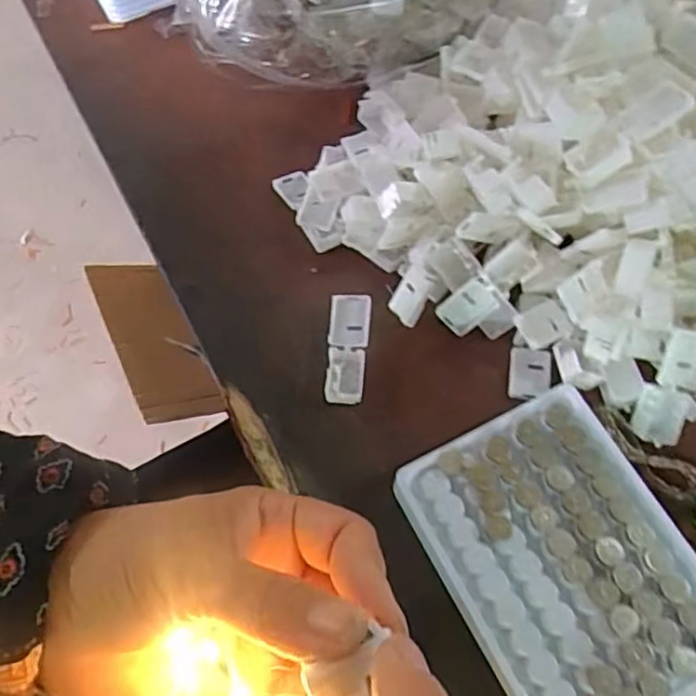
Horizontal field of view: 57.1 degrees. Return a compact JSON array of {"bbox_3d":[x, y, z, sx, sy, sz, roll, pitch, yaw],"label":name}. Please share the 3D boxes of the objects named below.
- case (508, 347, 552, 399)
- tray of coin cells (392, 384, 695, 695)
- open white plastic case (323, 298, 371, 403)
[{"bbox_3d":[0.091,0.013,0.321,0.020,0.005,0.028,9,66,6],"label":"case"},{"bbox_3d":[0.093,0.091,0.274,0.097,0.025,0.130,-26,67,-10],"label":"tray of coin cells"},{"bbox_3d":[0.000,0.001,0.326,0.020,0.016,0.055,2,65,3],"label":"open white plastic case"}]

